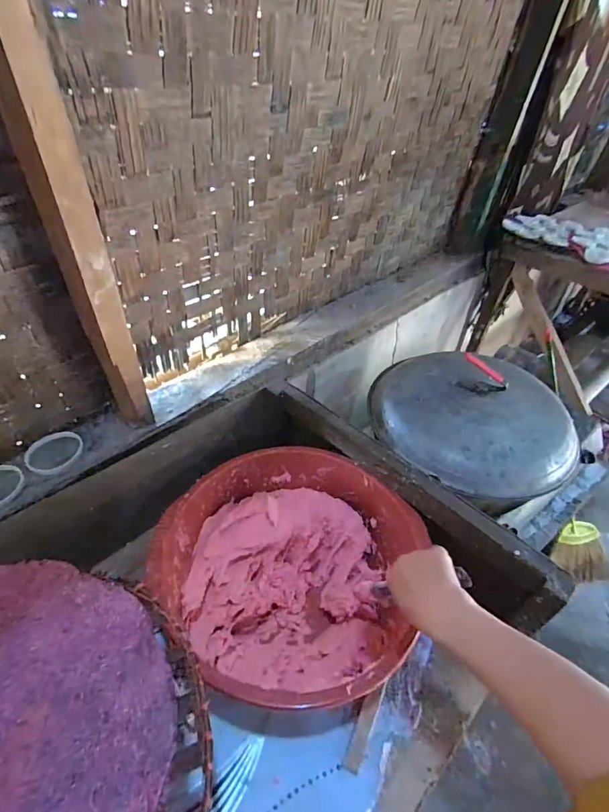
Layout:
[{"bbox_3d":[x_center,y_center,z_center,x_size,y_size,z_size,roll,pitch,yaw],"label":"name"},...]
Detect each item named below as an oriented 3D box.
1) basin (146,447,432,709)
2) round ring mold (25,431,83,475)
[{"bbox_3d":[-0.018,0.232,0.620,0.336,0.144,0.325,2,44,-2],"label":"basin"},{"bbox_3d":[-0.436,0.078,0.702,0.084,0.008,0.092,2,44,-2],"label":"round ring mold"}]

